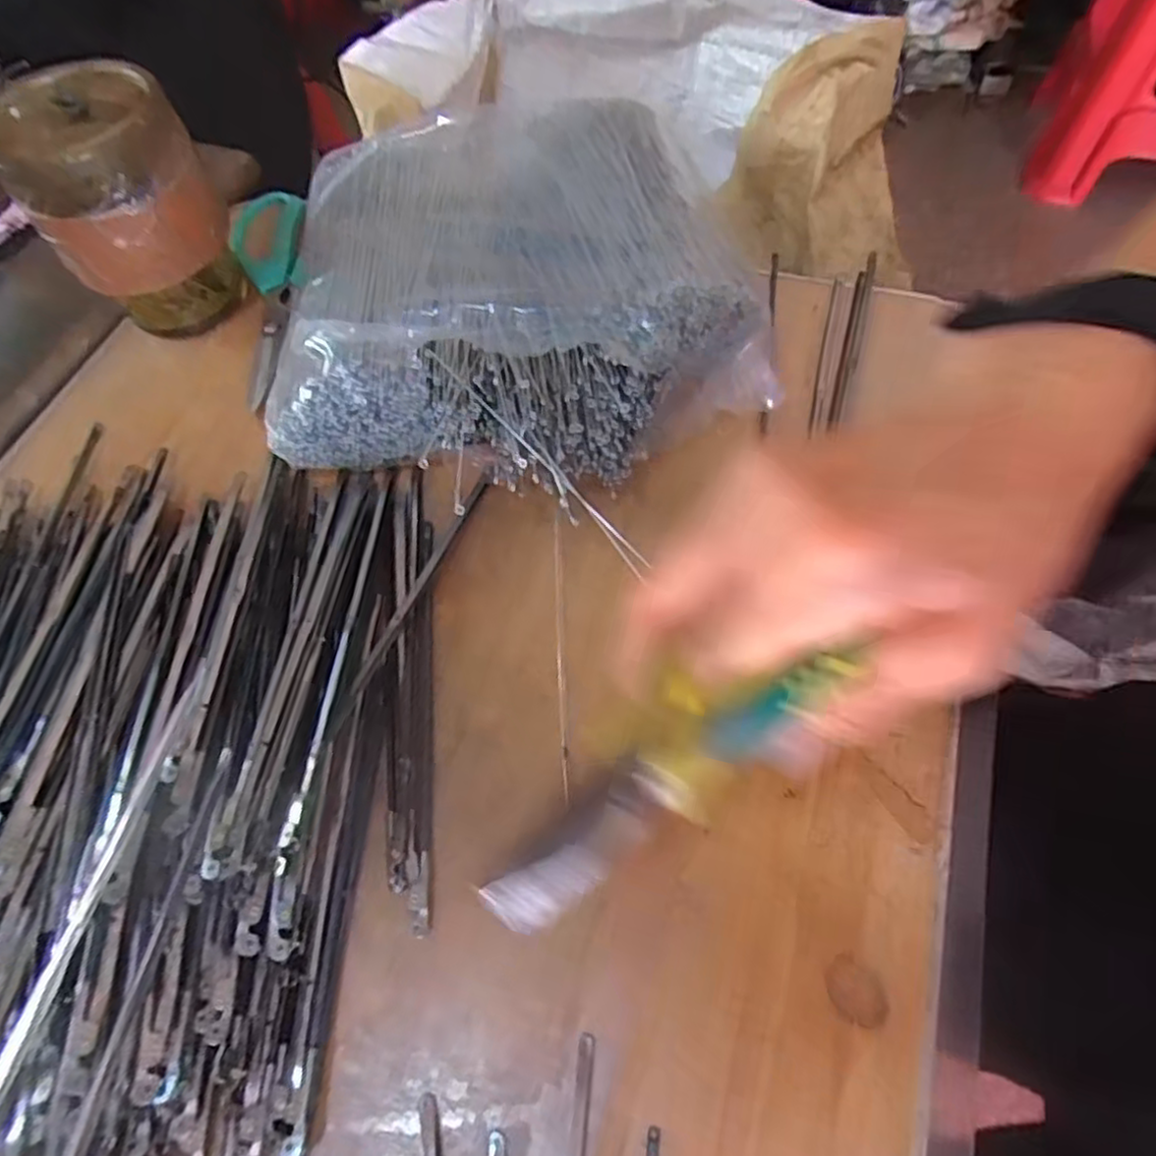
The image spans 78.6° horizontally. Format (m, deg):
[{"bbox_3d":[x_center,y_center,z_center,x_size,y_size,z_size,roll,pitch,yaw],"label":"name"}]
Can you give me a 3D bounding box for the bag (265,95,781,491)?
[{"bbox_3d":[-0.034,-0.143,0.353,0.222,0.064,0.225,-9,61,-1],"label":"bag"}]

